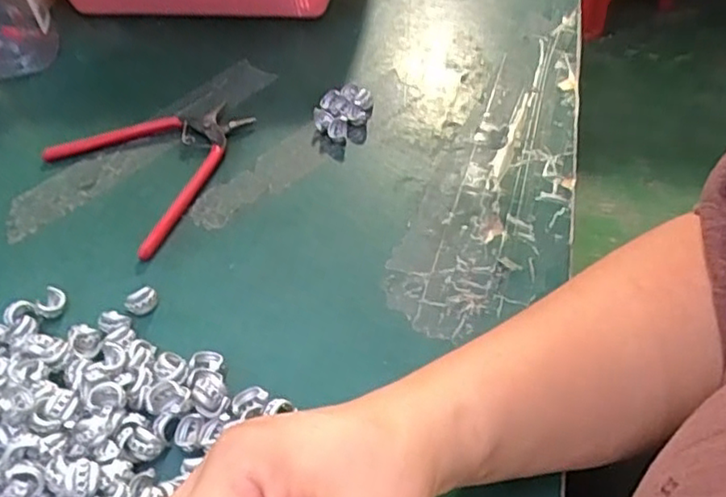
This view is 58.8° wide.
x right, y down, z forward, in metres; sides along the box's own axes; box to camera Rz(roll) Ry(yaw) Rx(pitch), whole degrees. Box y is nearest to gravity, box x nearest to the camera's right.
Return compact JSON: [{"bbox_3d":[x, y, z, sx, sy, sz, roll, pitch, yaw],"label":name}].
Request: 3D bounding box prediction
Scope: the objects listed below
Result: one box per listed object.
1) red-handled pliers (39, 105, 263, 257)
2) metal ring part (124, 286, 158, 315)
[{"bbox_3d":[-0.138,-0.067,0.457,0.126,0.012,0.139,-36,55,-25],"label":"red-handled pliers"},{"bbox_3d":[-0.126,0.030,0.368,0.018,0.011,0.010,-28,52,-19],"label":"metal ring part"}]

